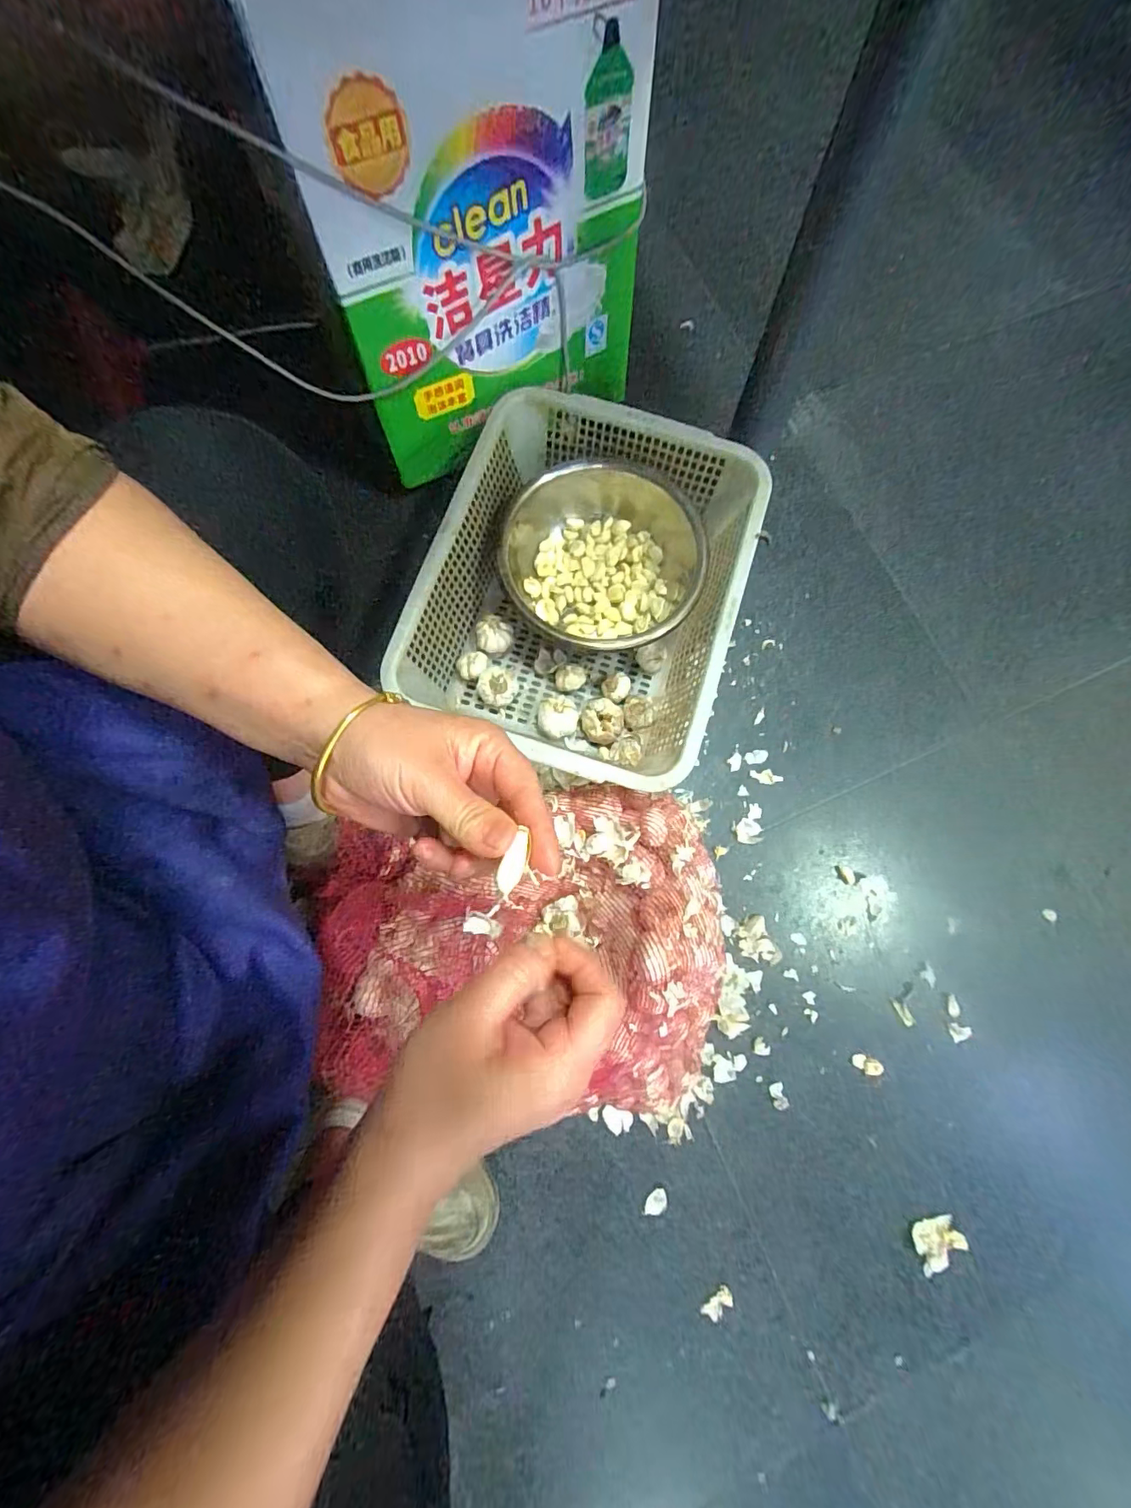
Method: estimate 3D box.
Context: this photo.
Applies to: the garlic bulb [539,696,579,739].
[{"bbox_3d":[-0.009,-0.047,0.701,0.052,0.043,0.056,0,77,-1],"label":"garlic bulb"}]

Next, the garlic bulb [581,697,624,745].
[{"bbox_3d":[0.050,-0.045,0.697,0.055,0.034,0.059,0,76,0],"label":"garlic bulb"}]

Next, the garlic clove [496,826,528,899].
[{"bbox_3d":[-0.024,0.050,0.231,0.010,0.006,0.029,22,86,5],"label":"garlic clove"}]

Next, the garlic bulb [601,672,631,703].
[{"bbox_3d":[0.071,-0.092,0.707,0.040,0.027,0.033,-36,79,-8],"label":"garlic bulb"}]

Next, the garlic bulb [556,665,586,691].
[{"bbox_3d":[0.007,-0.102,0.717,0.041,0.038,0.030,0,76,0],"label":"garlic bulb"}]

